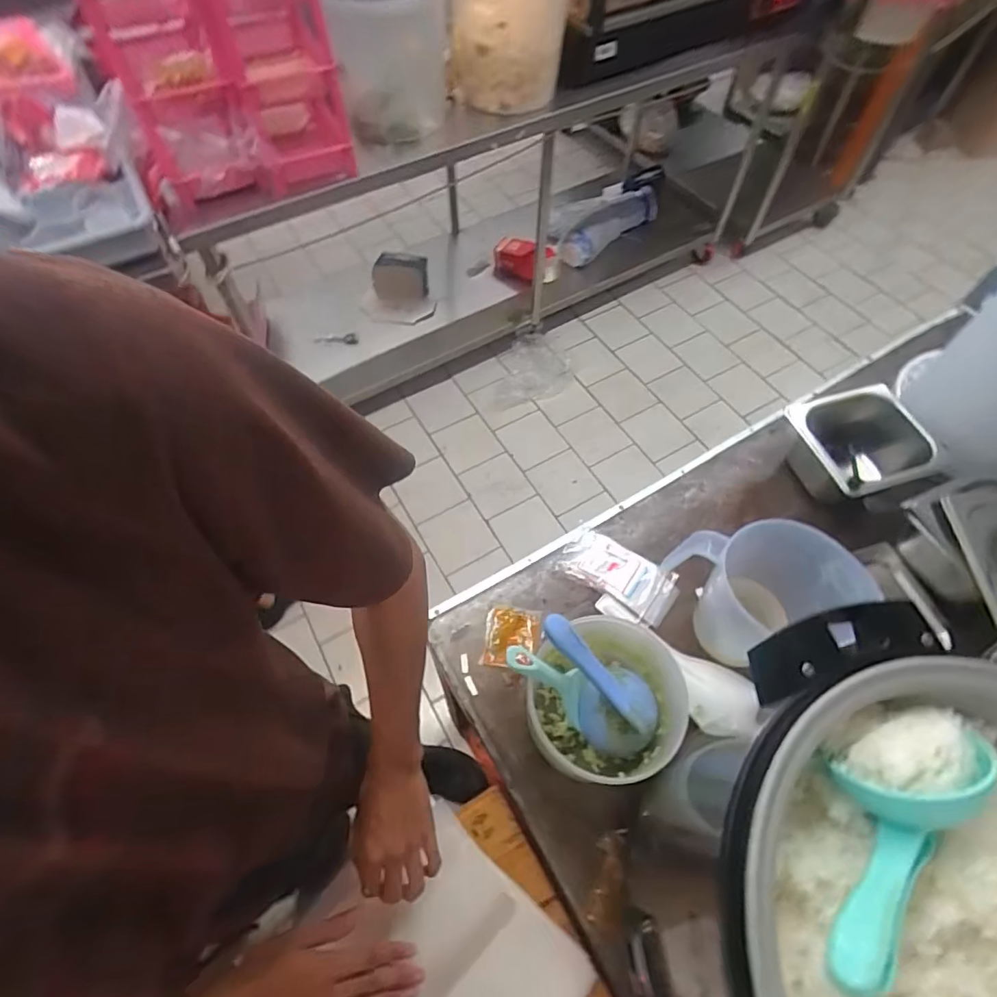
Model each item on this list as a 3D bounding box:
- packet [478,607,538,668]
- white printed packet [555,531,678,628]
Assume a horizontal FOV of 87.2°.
[{"bbox_3d":[0.016,0.187,0.703,0.070,0.017,0.081,8,60,5],"label":"packet"},{"bbox_3d":[0.172,0.109,0.742,0.157,0.031,0.082,32,65,18],"label":"white printed packet"}]

